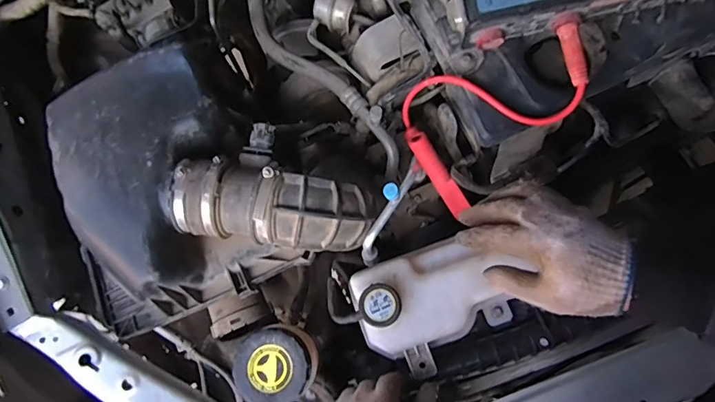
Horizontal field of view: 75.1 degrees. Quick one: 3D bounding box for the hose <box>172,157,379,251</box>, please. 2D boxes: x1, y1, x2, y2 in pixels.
[{"bbox_3d":[-0.098,0.007,0.534,0.217,0.085,0.086,8,77,2],"label":"hose"}]

